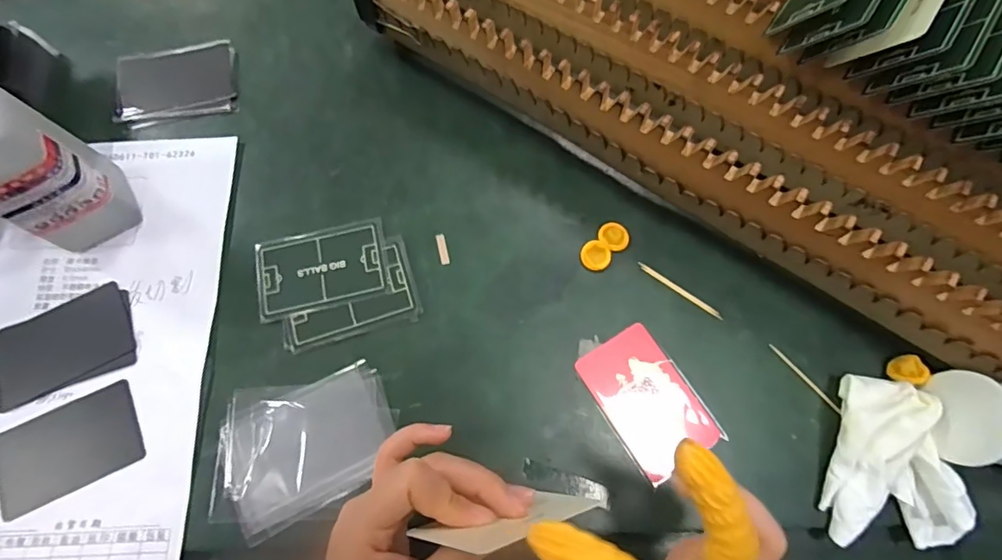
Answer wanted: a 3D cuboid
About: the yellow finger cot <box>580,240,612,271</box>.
[{"bbox_3d":[0.066,-0.017,0.341,0.020,0.004,0.021,13,73,4],"label":"yellow finger cot"}]

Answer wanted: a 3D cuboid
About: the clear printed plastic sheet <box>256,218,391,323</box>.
[{"bbox_3d":[-0.123,-0.008,0.342,0.088,0.004,0.055,-13,73,-4],"label":"clear printed plastic sheet"}]

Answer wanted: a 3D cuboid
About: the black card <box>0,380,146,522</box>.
[{"bbox_3d":[-0.271,0.105,0.314,0.086,0.004,0.055,-25,74,-8],"label":"black card"}]

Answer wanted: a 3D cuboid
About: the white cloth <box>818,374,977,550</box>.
[{"bbox_3d":[0.234,0.110,0.289,0.072,0.034,0.093,16,73,5],"label":"white cloth"}]

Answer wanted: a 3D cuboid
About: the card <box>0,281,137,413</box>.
[{"bbox_3d":[-0.293,0.042,0.332,0.089,0.005,0.054,-27,76,-6],"label":"card"}]

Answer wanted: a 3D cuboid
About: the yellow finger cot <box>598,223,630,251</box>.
[{"bbox_3d":[0.079,-0.031,0.347,0.020,0.004,0.019,0,73,0],"label":"yellow finger cot"}]

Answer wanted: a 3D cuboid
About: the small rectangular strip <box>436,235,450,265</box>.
[{"bbox_3d":[-0.041,-0.022,0.347,0.006,0.004,0.023,-13,73,-4],"label":"small rectangular strip"}]

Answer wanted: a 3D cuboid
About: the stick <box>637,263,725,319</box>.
[{"bbox_3d":[0.121,0.007,0.336,0.063,0.004,0.004,36,76,10],"label":"stick"}]

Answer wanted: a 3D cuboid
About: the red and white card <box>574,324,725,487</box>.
[{"bbox_3d":[0.093,0.075,0.315,0.053,0.004,0.085,-30,75,-9],"label":"red and white card"}]

